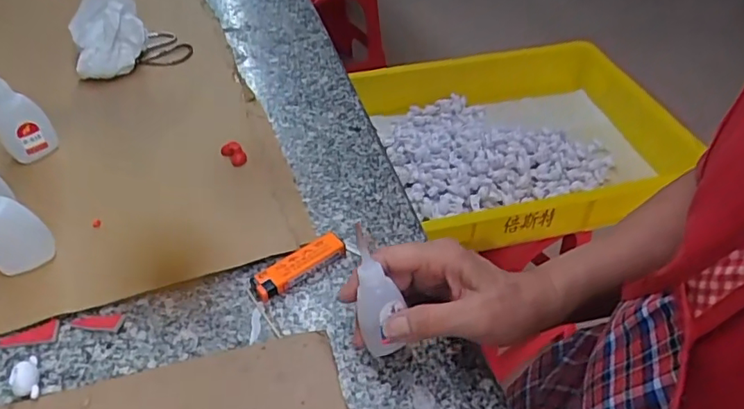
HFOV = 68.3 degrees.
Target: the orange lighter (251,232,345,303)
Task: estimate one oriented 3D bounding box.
[{"bbox_3d":[-0.060,0.050,0.445,0.081,0.019,0.022,-26,50,-28],"label":"orange lighter"}]

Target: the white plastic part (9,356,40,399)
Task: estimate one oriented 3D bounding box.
[{"bbox_3d":[-0.236,0.118,0.373,0.015,0.015,0.027,-12,45,-17],"label":"white plastic part"}]

